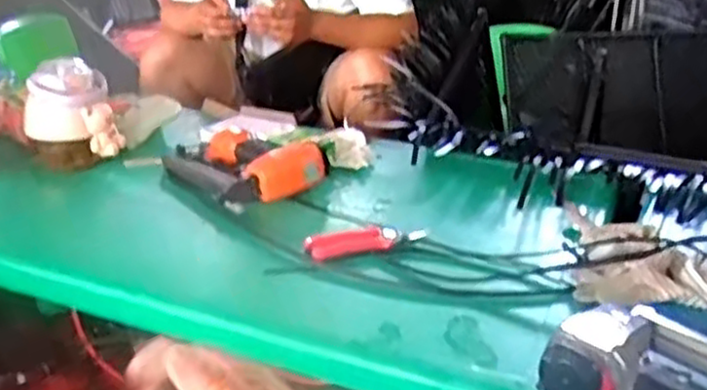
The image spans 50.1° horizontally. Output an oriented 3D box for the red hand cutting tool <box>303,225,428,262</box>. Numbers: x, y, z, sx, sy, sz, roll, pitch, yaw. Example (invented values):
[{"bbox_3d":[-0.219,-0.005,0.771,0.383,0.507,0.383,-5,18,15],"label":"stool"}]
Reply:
[{"bbox_3d":[0.013,0.055,0.895,0.146,0.016,0.042,-7,25,-20],"label":"red hand cutting tool"}]

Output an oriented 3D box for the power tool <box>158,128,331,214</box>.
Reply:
[{"bbox_3d":[-0.153,-0.050,1.078,0.154,0.068,0.228,-14,28,-32],"label":"power tool"}]

